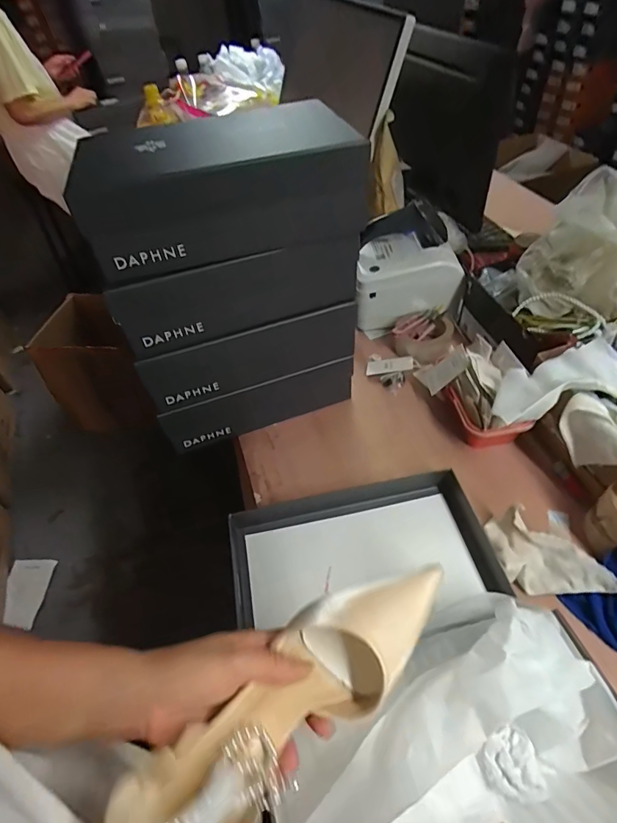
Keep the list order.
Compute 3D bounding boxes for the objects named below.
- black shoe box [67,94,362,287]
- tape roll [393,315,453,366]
[{"bbox_3d":[-0.095,-0.258,0.505,0.290,0.100,0.190,-13,49,-5],"label":"black shoe box"},{"bbox_3d":[0.212,-0.130,0.790,0.091,0.043,0.093,24,56,25],"label":"tape roll"}]

